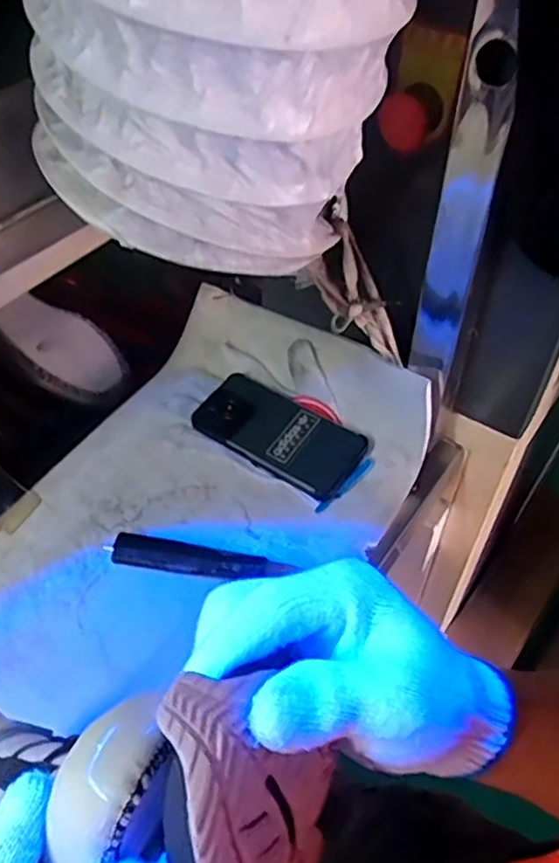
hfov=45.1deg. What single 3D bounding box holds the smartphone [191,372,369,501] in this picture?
[{"bbox_3d":[-0.001,-0.001,0.652,0.164,0.013,0.081,29,66,22],"label":"smartphone"}]

